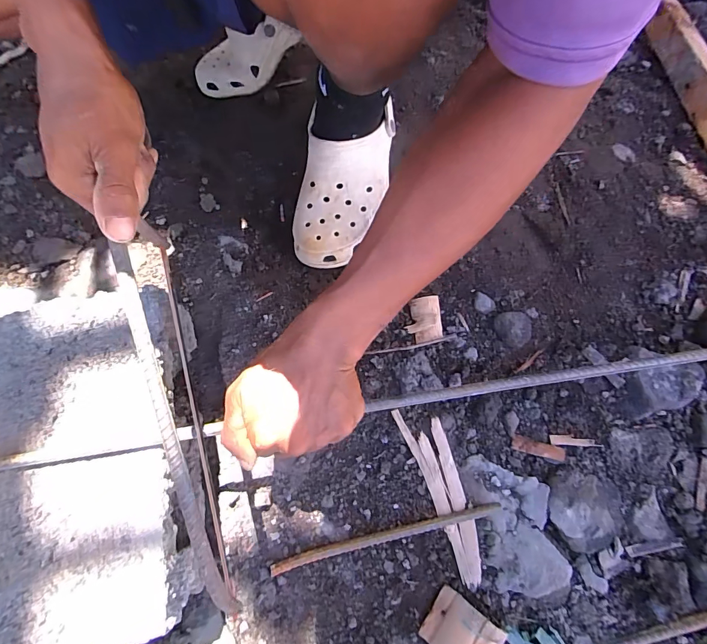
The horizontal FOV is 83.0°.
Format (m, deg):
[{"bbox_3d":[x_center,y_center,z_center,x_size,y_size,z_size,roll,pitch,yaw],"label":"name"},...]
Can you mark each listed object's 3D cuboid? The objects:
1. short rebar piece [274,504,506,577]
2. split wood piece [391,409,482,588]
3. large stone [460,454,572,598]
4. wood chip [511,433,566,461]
[{"bbox_3d":[0.035,0.226,0.417,0.240,0.007,0.012,-13,80,-3],"label":"short rebar piece"},{"bbox_3d":[0.100,0.184,0.435,0.045,0.007,0.190,-21,80,-5],"label":"split wood piece"},{"bbox_3d":[0.172,0.213,0.427,0.078,0.023,0.139,-15,80,-4],"label":"large stone"},{"bbox_3d":[0.209,0.143,0.452,0.055,0.004,0.017,11,79,20],"label":"wood chip"}]

